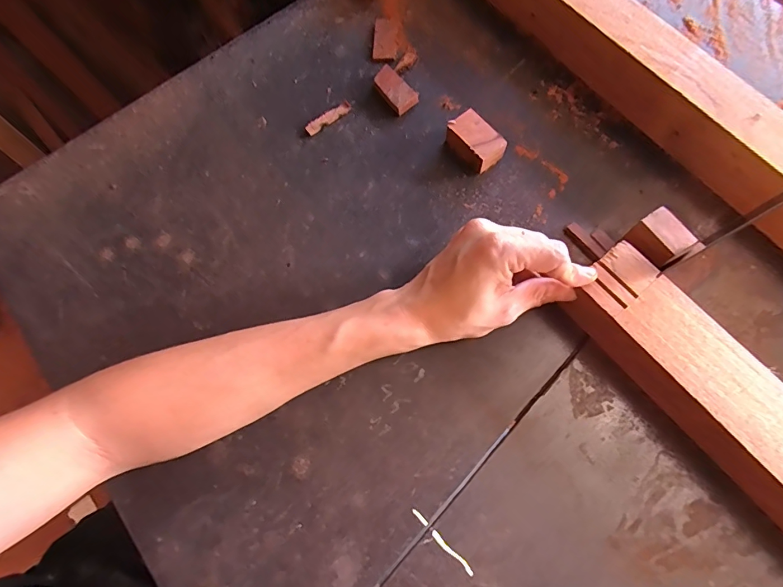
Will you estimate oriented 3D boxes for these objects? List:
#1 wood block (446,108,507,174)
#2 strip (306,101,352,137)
[{"bbox_3d":[0.077,-0.140,0.387,0.034,0.025,0.049,-35,75,-8],"label":"wood block"},{"bbox_3d":[-0.062,-0.173,0.415,0.050,0.006,0.011,-37,75,-8],"label":"strip"}]

